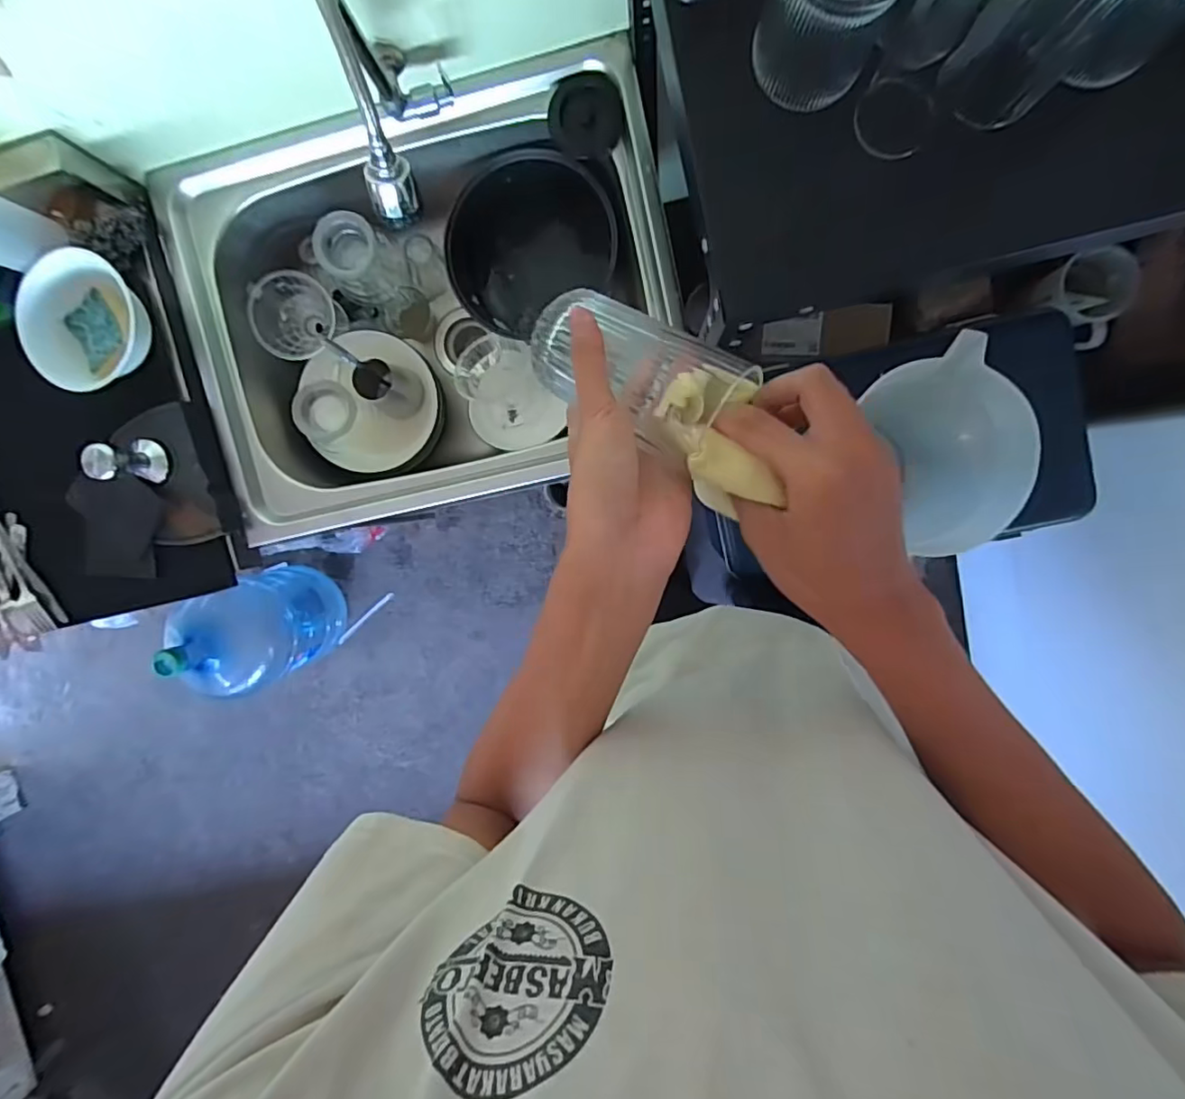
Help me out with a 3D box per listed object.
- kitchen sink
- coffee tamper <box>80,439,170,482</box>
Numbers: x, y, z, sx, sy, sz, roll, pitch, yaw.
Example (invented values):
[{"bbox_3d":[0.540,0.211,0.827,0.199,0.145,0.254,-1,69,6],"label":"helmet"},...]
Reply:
[{"bbox_3d":[-0.202,-0.323,0.834,0.631,0.263,0.470,-12,95,5],"label":"kitchen sink"},{"bbox_3d":[-0.578,-0.111,0.711,0.048,0.079,0.049,8,97,3],"label":"coffee tamper"}]

